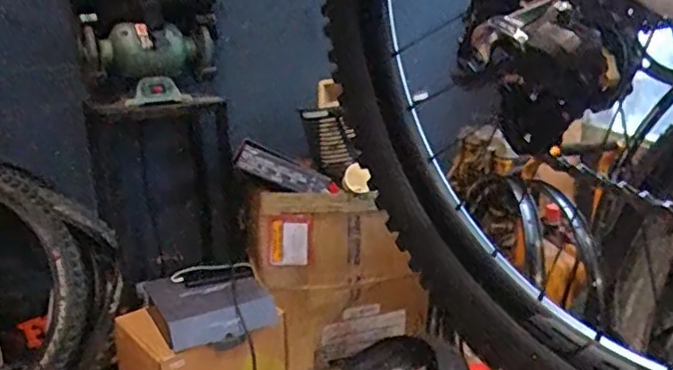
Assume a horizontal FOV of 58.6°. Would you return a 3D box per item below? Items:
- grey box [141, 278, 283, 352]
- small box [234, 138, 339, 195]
[{"bbox_3d":[-0.299,0.278,1.409,0.247,0.069,0.267,-12,20,-30],"label":"grey box"},{"bbox_3d":[-0.117,-0.028,1.425,0.253,0.073,0.041,22,10,-20],"label":"small box"}]

